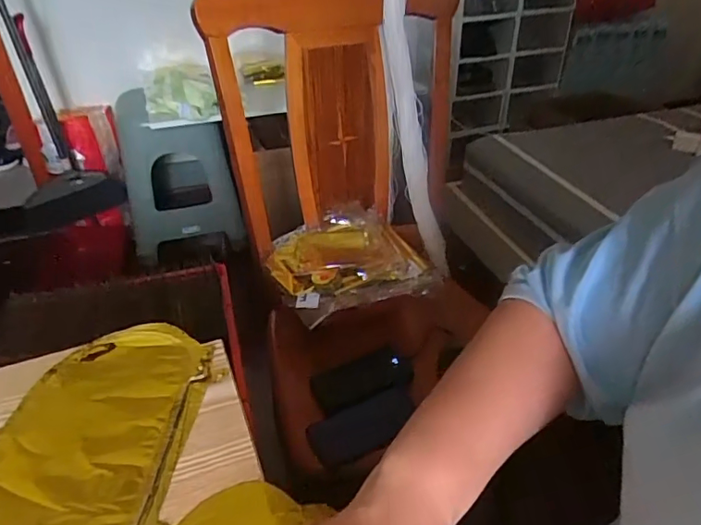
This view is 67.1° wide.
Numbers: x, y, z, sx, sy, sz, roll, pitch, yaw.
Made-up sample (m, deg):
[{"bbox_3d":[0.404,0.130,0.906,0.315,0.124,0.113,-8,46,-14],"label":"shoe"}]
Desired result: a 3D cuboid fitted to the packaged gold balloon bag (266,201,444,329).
[{"bbox_3d":[-0.007,-0.008,0.972,0.275,0.053,0.249,-18,40,-23],"label":"packaged gold balloon bag"}]

